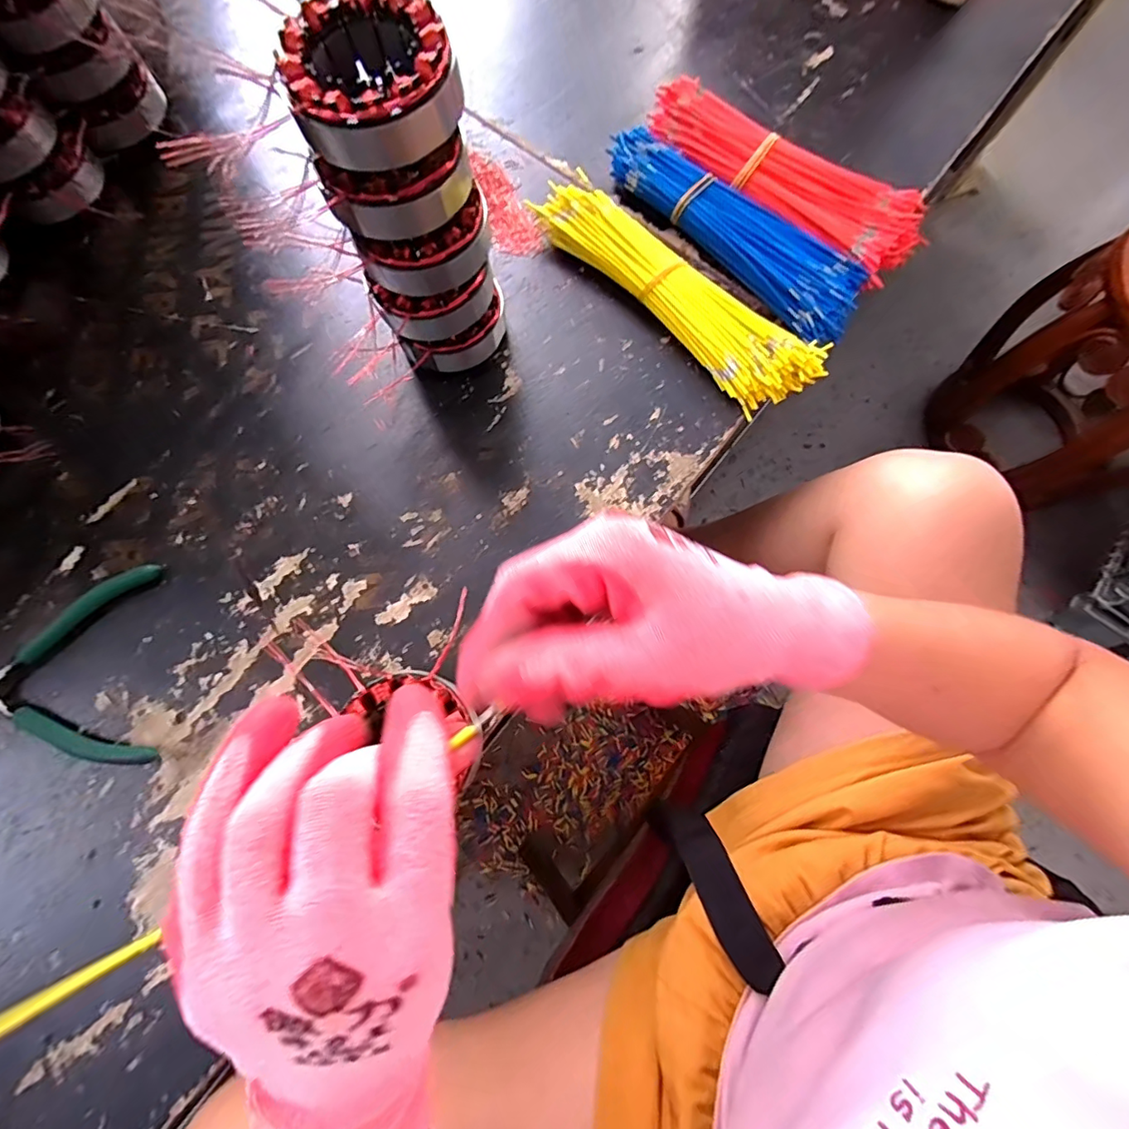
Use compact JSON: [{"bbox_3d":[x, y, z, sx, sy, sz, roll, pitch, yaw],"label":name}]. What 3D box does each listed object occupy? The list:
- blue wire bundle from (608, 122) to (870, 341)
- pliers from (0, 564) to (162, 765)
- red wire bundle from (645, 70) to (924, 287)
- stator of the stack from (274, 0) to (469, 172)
[{"bbox_3d":[0.147,-0.290,0.447,0.251,0.030,0.065,44,78,9],"label":"blue wire bundle"},{"bbox_3d":[-0.343,0.074,0.355,0.120,0.012,0.133,-8,76,-4],"label":"pliers"},{"bbox_3d":[0.188,-0.337,0.457,0.254,0.039,0.075,38,77,8],"label":"red wire bundle"},{"bbox_3d":[-0.100,-0.250,0.266,0.084,0.033,0.083,-25,77,-8],"label":"stator of the stack"}]

